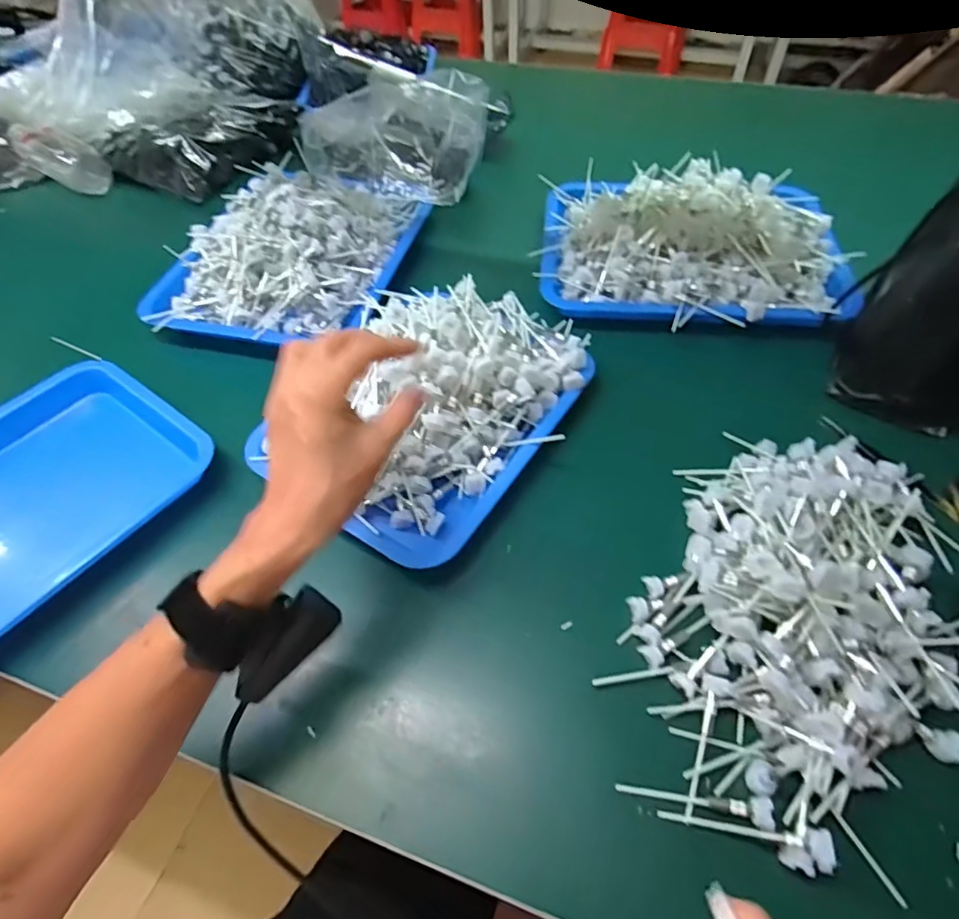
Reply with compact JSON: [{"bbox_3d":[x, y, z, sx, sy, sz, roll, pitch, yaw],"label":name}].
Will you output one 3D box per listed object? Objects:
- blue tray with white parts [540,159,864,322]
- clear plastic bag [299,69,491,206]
[{"bbox_3d":[0.235,-0.250,0.611,0.329,0.064,0.248,9,55,9],"label":"blue tray with white parts"},{"bbox_3d":[-0.099,-0.412,0.699,0.215,0.108,0.128,3,55,5],"label":"clear plastic bag"}]

